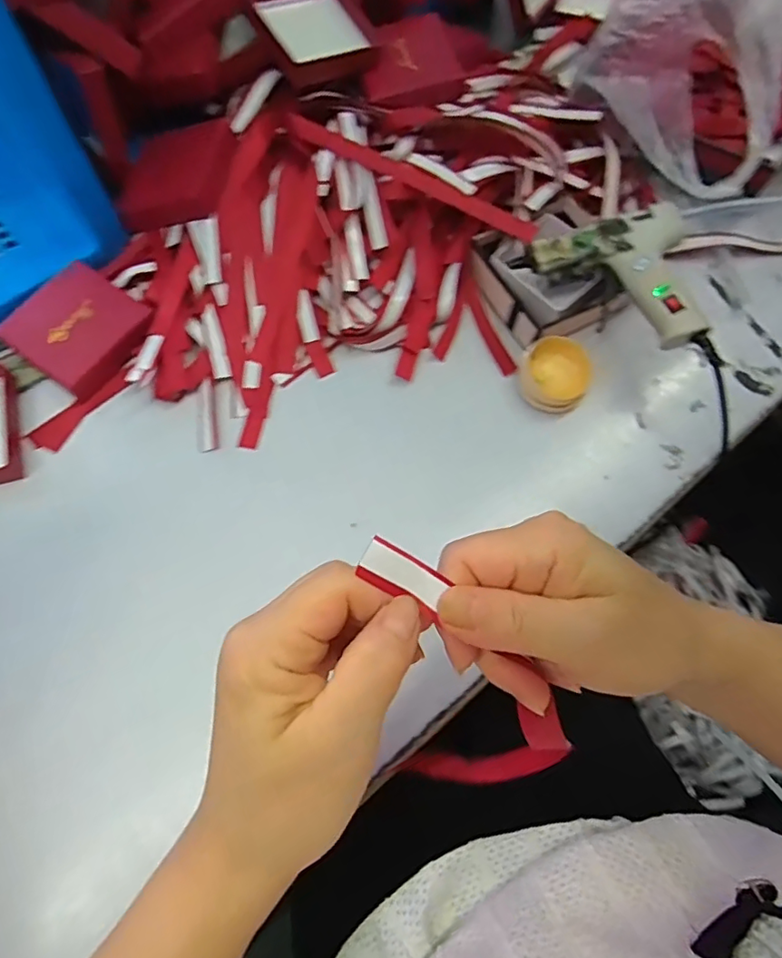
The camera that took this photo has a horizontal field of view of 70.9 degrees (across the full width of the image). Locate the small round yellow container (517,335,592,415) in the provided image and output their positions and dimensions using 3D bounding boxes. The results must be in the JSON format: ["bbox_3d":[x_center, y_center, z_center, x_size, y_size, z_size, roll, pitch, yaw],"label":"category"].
[{"bbox_3d":[0.126,-0.079,0.425,0.052,0.032,0.050,1,70,-1],"label":"small round yellow container"}]

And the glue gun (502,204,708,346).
[{"bbox_3d":[0.184,-0.171,0.421,0.146,0.026,0.090,37,101,20],"label":"glue gun"}]

